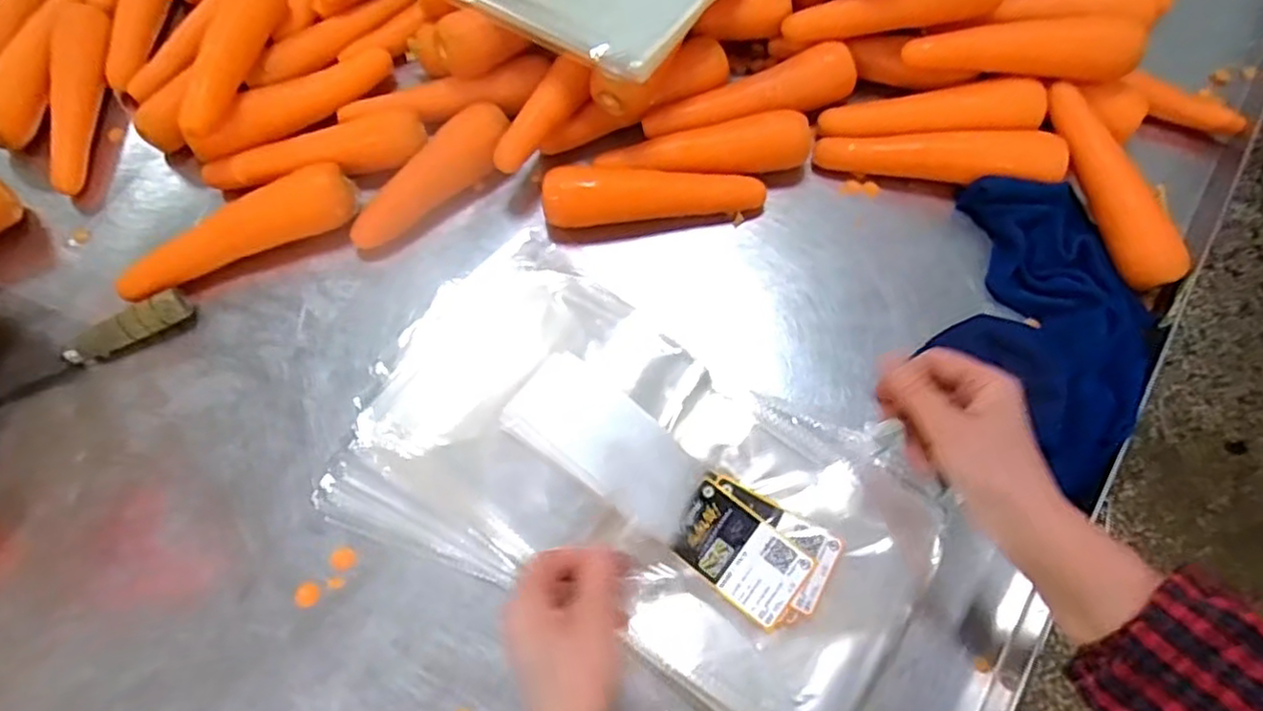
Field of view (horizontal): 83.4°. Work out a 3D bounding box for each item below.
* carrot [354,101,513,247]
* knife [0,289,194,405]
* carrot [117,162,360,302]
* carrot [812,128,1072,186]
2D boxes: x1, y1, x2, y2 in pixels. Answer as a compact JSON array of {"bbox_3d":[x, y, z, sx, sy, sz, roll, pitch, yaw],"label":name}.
[{"bbox_3d":[-0.173,-0.153,0.616,0.047,0.041,0.163,43,75,14],"label":"carrot"},{"bbox_3d":[-0.447,-0.001,0.566,0.191,0.031,0.023,-26,72,-9],"label":"knife"},{"bbox_3d":[-0.325,-0.099,0.591,0.193,0.052,0.042,-24,72,-9],"label":"carrot"},{"bbox_3d":[0.268,-0.172,0.618,0.205,0.042,0.043,3,70,1],"label":"carrot"}]

